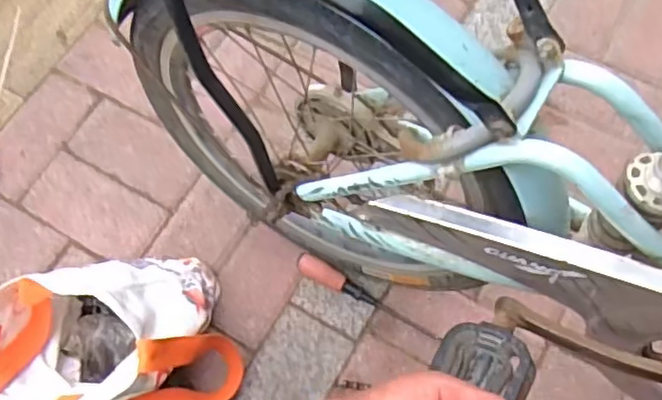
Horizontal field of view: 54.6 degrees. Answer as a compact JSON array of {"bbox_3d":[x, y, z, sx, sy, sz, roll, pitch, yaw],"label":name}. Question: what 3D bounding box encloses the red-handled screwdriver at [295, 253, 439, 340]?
[{"bbox_3d":[0.045,0.122,0.800,0.194,0.025,0.023,27,73,12],"label":"red-handled screwdriver"}]

